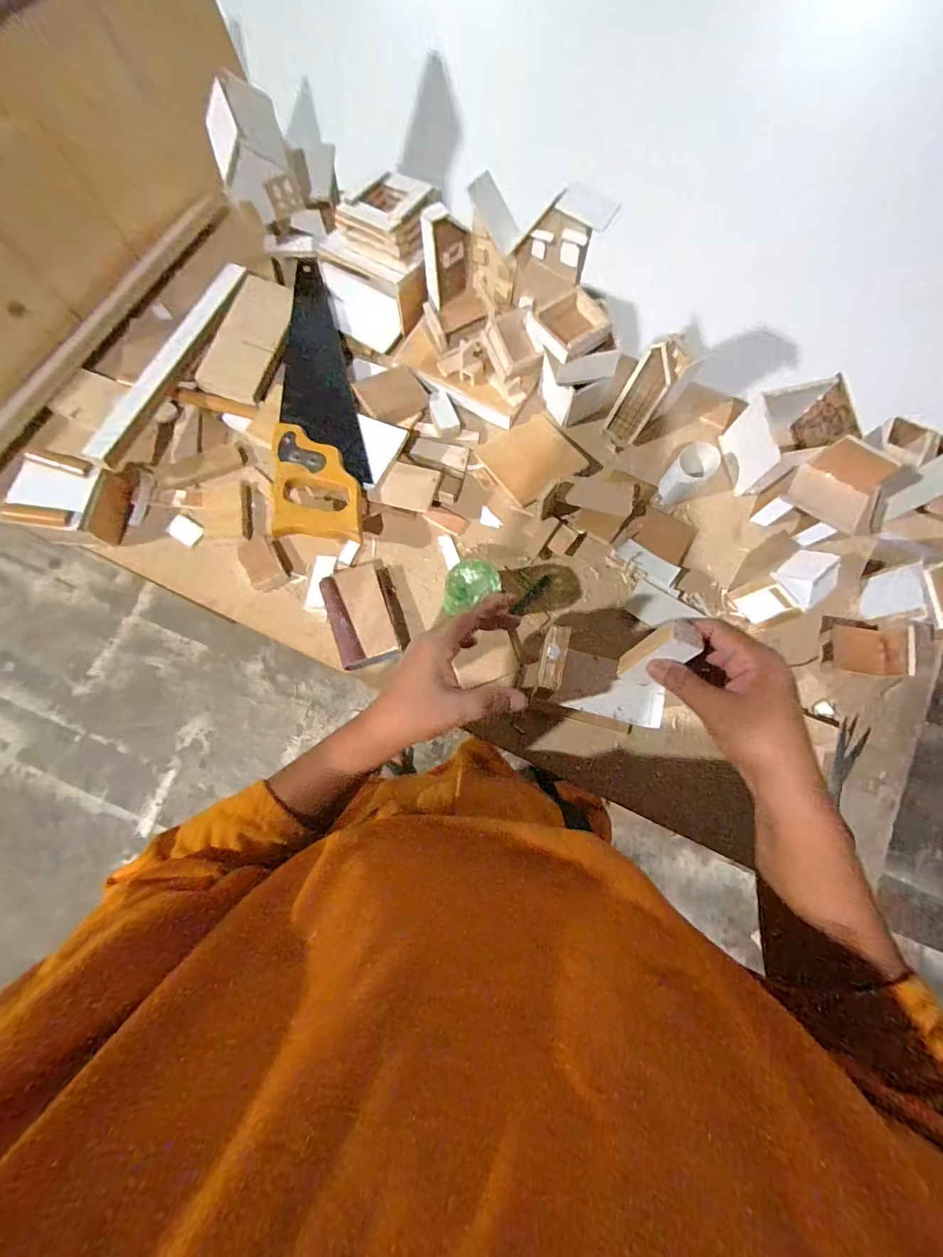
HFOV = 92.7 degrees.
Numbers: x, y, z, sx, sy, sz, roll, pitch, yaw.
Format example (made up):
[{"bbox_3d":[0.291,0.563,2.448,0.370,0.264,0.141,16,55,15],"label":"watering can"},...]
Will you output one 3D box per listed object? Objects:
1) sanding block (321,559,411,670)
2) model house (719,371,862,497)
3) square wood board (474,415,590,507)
[{"bbox_3d":[-0.117,-0.016,0.504,0.076,0.026,0.114,-18,77,-4],"label":"sanding block"},{"bbox_3d":[0.359,-0.215,0.520,0.089,0.094,0.084,-8,77,-2],"label":"model house"},{"bbox_3d":[0.075,-0.210,0.554,0.104,0.006,0.102,-37,74,-7],"label":"square wood board"}]

